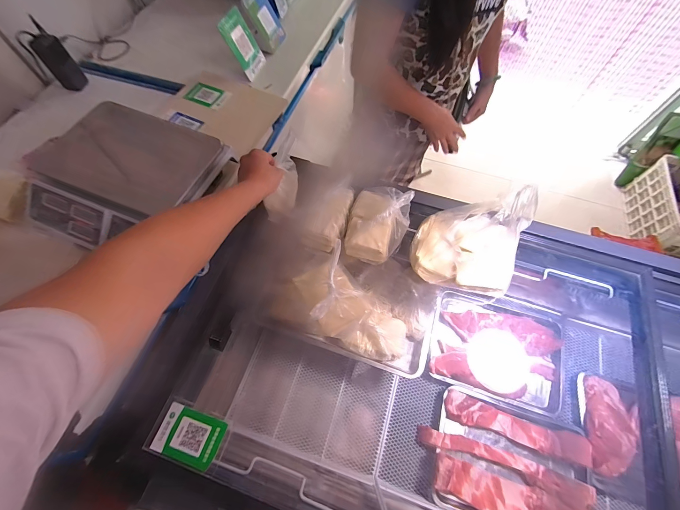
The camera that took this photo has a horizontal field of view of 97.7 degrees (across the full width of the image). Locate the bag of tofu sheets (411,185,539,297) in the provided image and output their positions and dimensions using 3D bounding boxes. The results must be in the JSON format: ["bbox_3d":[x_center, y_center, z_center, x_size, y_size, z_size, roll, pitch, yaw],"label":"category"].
[{"bbox_3d":[0.276,-0.031,0.598,0.209,0.207,0.141,14,64,5],"label":"bag of tofu sheets"}]

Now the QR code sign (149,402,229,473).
[{"bbox_3d":[-0.276,0.333,0.546,0.117,0.009,0.080,16,68,10],"label":"QR code sign"}]

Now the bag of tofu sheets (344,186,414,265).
[{"bbox_3d":[0.090,-0.081,0.701,0.135,0.096,0.177,13,64,5],"label":"bag of tofu sheets"}]

